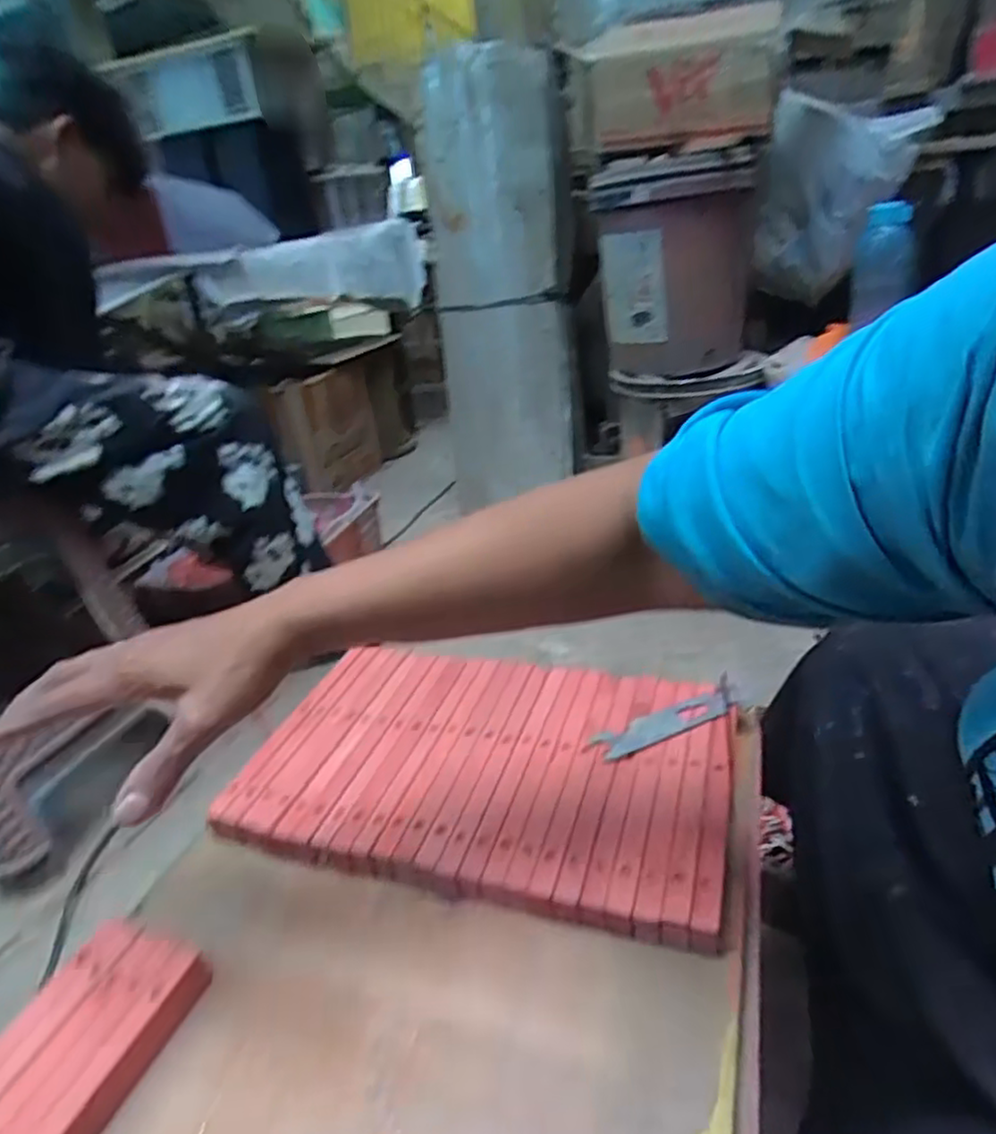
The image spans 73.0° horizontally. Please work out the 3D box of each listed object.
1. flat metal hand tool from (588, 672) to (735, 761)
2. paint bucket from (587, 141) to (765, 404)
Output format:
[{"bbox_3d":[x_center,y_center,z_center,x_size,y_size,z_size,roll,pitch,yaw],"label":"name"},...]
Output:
[{"bbox_3d":[0.136,0.120,0.531,0.128,0.005,0.035,-19,30,-20],"label":"flat metal hand tool"},{"bbox_3d":[0.348,-0.562,1.309,0.301,0.413,0.301,0,29,15],"label":"paint bucket"}]

